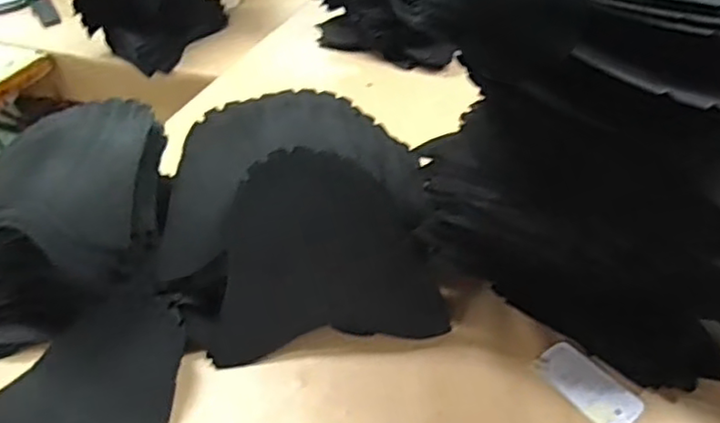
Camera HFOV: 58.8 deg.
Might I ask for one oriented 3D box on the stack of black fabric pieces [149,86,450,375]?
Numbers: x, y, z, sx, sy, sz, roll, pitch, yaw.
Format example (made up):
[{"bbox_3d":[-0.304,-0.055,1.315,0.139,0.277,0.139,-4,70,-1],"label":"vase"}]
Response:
[{"bbox_3d":[-0.078,0.001,0.755,0.305,0.162,0.288,-8,40,-1],"label":"stack of black fabric pieces"}]

